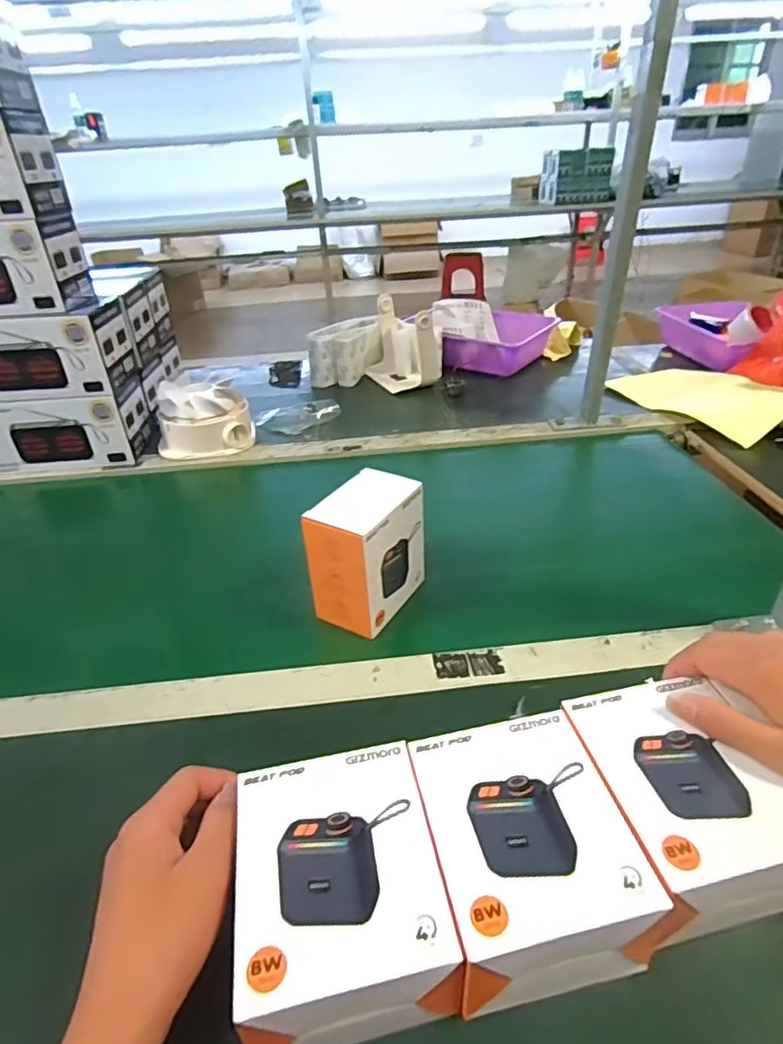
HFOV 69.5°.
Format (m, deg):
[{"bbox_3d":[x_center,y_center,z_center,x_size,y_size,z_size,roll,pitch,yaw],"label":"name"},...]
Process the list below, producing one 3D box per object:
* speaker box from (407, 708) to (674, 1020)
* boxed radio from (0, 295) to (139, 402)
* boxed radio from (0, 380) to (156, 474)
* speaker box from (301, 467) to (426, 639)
[{"bbox_3d":[0.071,0.178,0.306,0.097,0.065,0.116,-8,34,-7],"label":"speaker box"},{"bbox_3d":[-0.461,-0.227,0.748,0.193,0.100,0.101,-5,33,-3],"label":"boxed radio"},{"bbox_3d":[-0.459,-0.140,0.801,0.194,0.097,0.098,-5,33,-3],"label":"boxed radio"},{"bbox_3d":[-0.020,0.023,0.517,0.062,0.106,0.103,17,39,28],"label":"speaker box"}]

